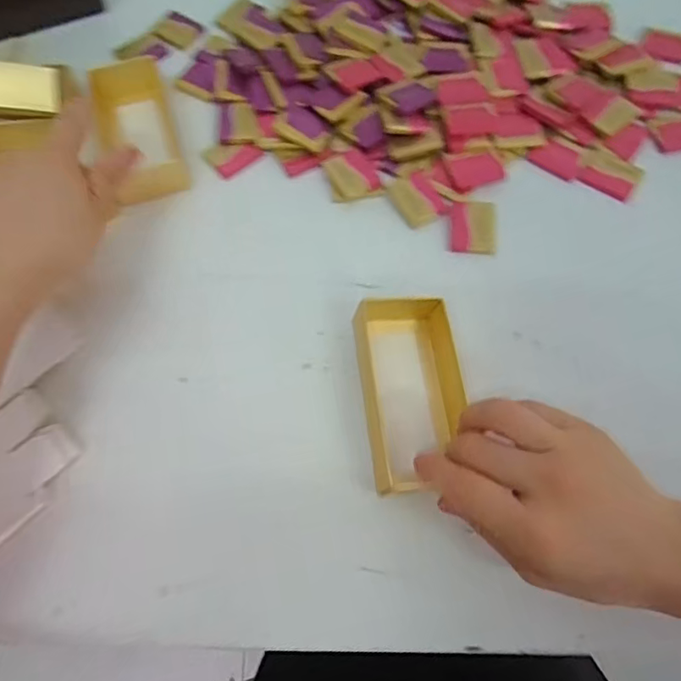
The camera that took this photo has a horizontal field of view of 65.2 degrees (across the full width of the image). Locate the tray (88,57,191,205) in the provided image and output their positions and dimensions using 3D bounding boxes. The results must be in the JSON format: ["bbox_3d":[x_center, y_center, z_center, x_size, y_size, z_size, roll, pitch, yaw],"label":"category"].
[{"bbox_3d":[-0.158,-0.163,0.418,0.058,0.022,0.122,-19,75,-6],"label":"tray"}]

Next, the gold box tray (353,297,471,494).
[{"bbox_3d":[0.044,0.031,0.330,0.058,0.032,0.112,-8,68,-1],"label":"gold box tray"}]

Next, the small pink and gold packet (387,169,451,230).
[{"bbox_3d":[0.057,-0.106,0.394,0.033,0.004,0.042,-28,70,-9],"label":"small pink and gold packet"}]

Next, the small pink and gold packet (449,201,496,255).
[{"bbox_3d":[0.096,-0.083,0.385,0.032,0.005,0.039,-1,68,1],"label":"small pink and gold packet"}]

